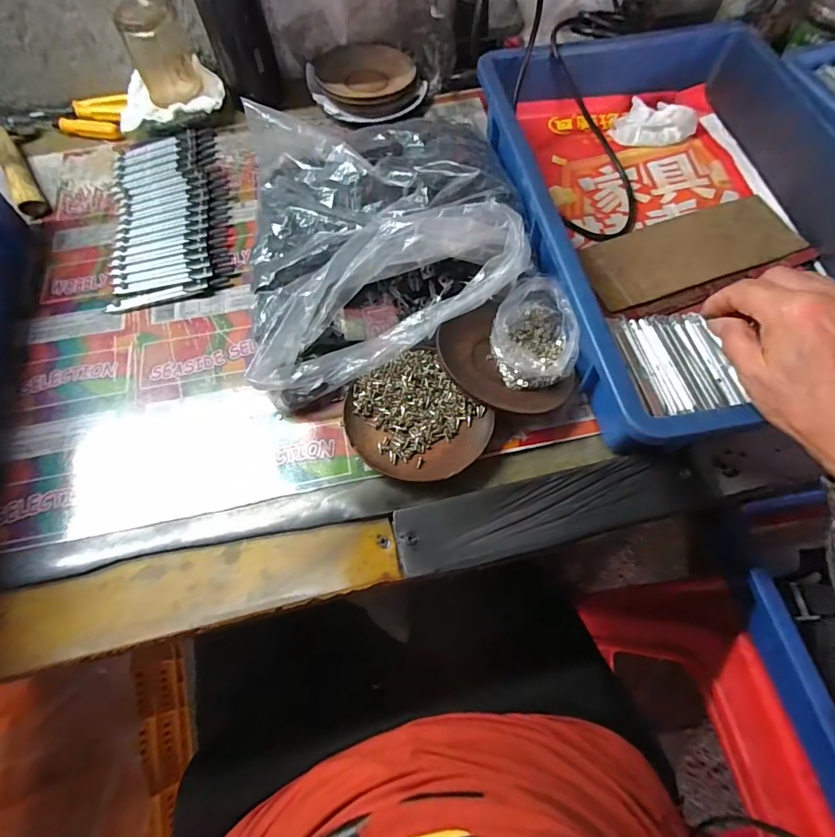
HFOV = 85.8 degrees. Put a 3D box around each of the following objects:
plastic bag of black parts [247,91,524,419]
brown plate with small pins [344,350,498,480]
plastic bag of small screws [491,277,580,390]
[{"bbox_3d":[-0.031,-0.168,0.403,0.238,0.061,0.286,-9,67,-1],"label":"plastic bag of black parts"},{"bbox_3d":[-0.001,0.001,0.352,0.096,0.013,0.105,-1,67,3],"label":"brown plate with small pins"},{"bbox_3d":[0.095,-0.065,0.362,0.071,0.039,0.088,30,70,14],"label":"plastic bag of small screws"}]

